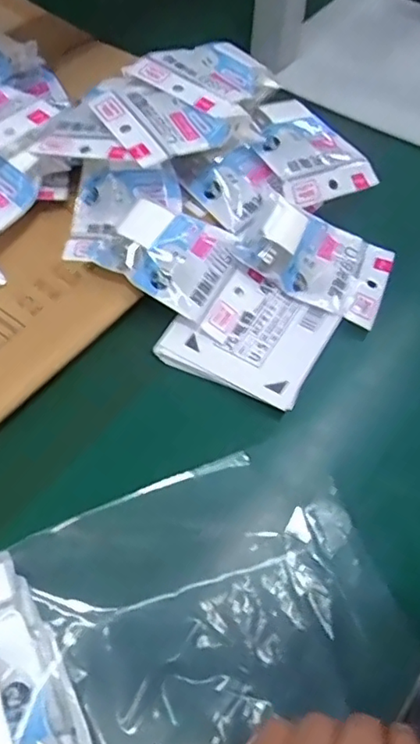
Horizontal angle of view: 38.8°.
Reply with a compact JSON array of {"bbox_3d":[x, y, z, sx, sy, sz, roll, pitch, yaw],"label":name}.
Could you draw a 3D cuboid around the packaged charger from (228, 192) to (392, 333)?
[{"bbox_3d":[0.093,-0.105,0.506,0.125,0.031,0.094,21,60,10],"label":"packaged charger"}]

